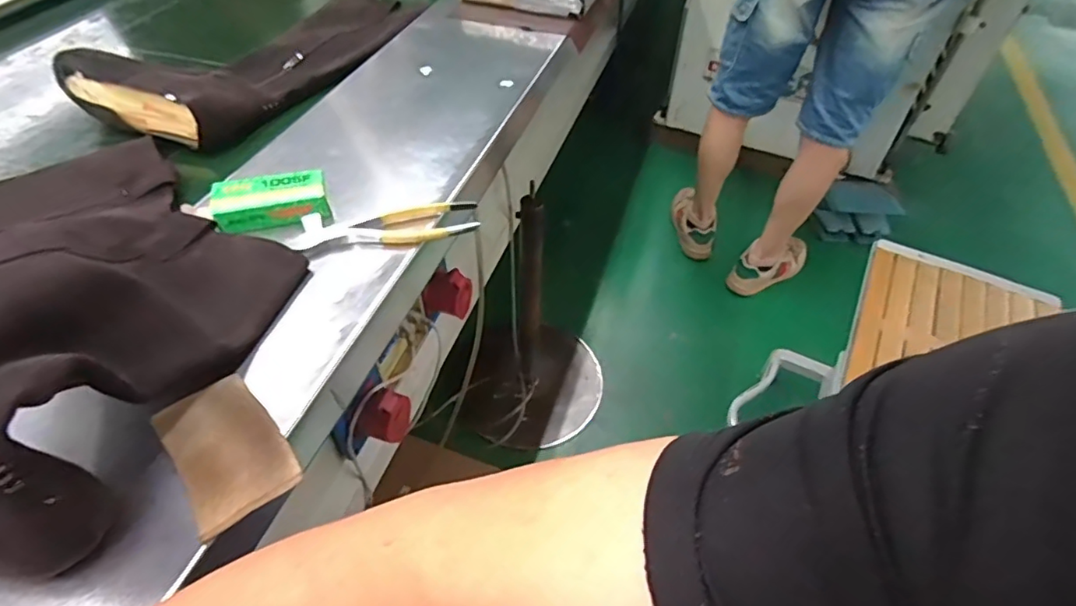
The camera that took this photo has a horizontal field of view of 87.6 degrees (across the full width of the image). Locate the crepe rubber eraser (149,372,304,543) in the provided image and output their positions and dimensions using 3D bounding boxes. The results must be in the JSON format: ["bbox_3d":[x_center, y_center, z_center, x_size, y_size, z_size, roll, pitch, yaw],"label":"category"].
[{"bbox_3d":[-0.222,0.103,0.401,0.067,0.007,0.112,-30,54,-26],"label":"crepe rubber eraser"}]

